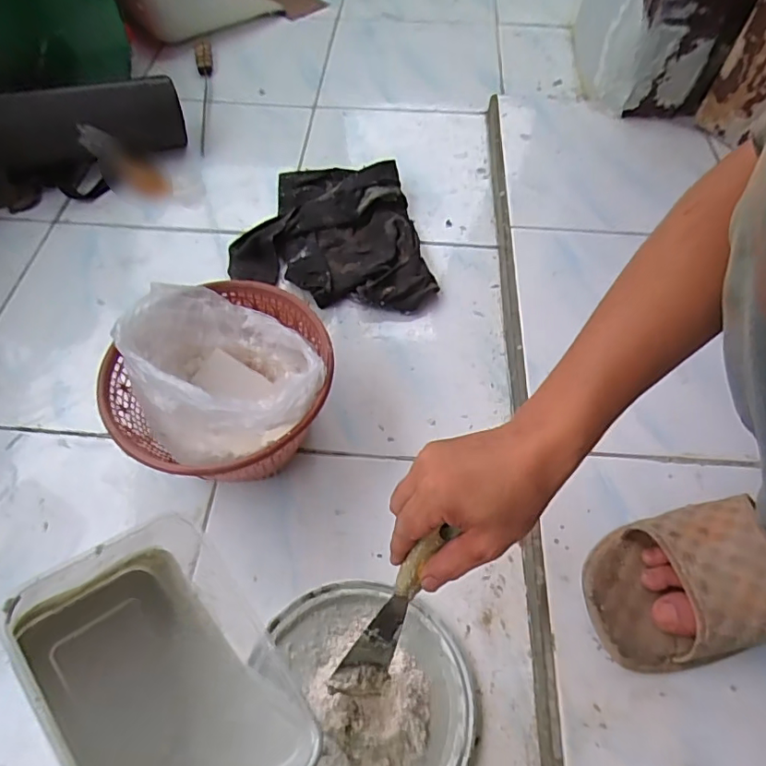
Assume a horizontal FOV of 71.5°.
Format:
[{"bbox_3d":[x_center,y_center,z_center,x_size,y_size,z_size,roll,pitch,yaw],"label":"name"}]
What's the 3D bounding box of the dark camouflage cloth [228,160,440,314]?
[{"bbox_3d":[-0.068,-0.193,0.668,0.235,0.044,0.264,-3,57,-4],"label":"dark camouflage cloth"}]

